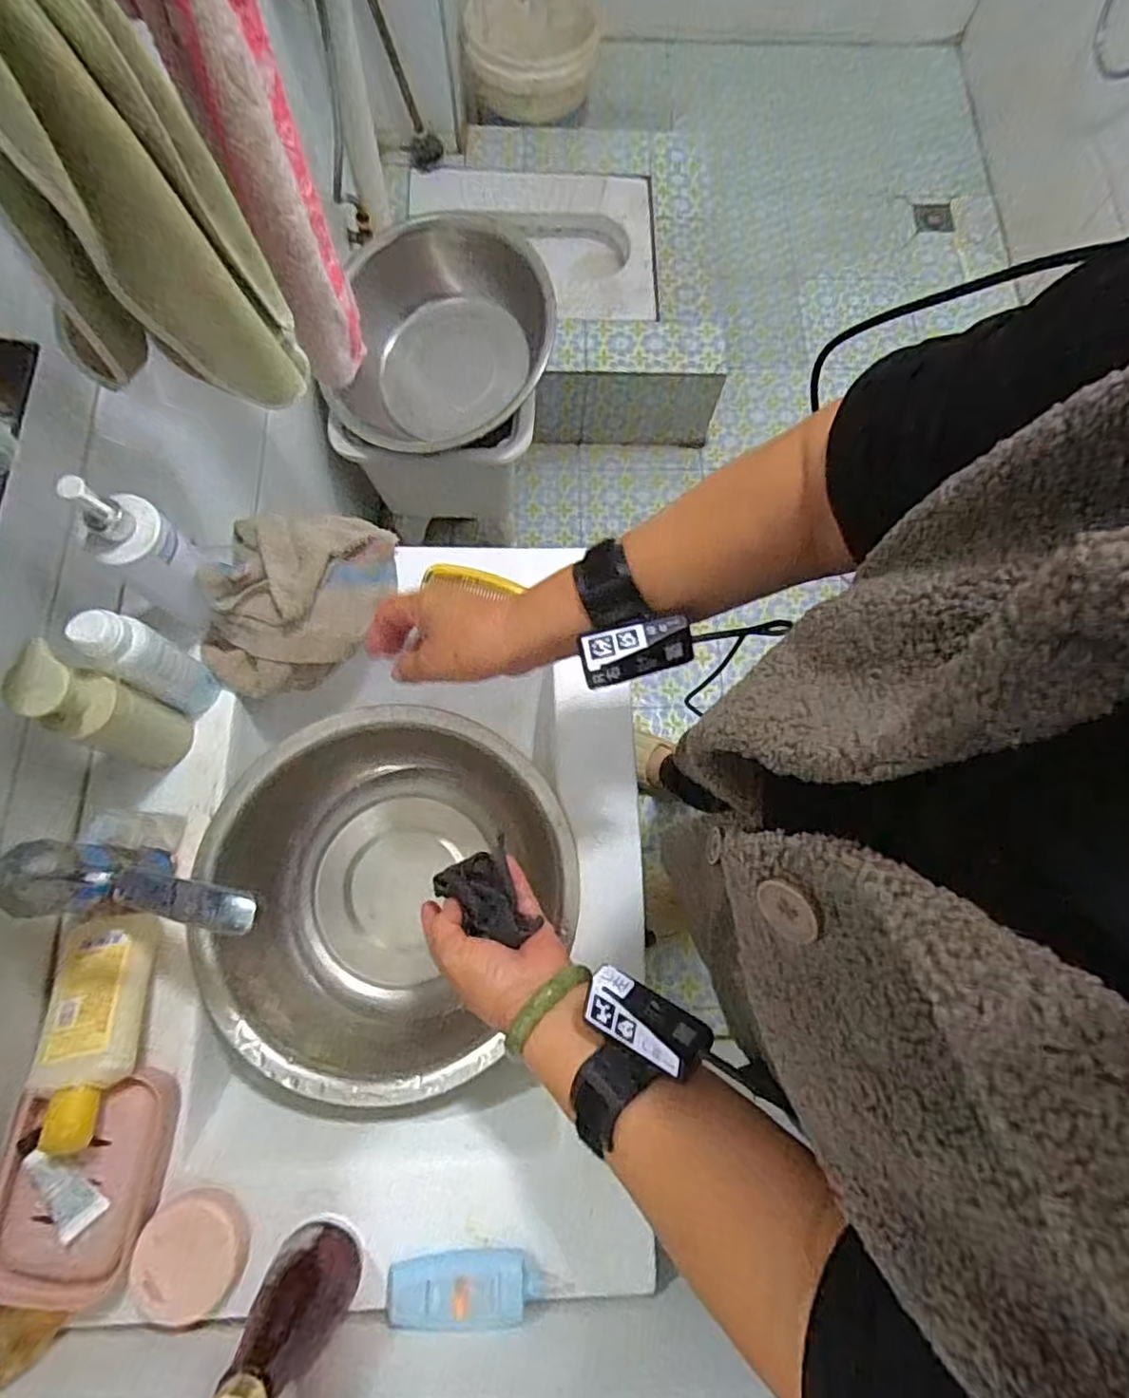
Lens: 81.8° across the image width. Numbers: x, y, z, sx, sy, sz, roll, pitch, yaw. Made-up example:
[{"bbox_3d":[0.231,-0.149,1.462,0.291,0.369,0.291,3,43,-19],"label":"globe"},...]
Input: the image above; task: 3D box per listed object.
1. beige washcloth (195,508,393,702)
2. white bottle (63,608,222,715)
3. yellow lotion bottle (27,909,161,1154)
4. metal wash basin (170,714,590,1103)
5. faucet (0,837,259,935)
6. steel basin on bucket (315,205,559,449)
[{"bbox_3d":[-0.237,-0.089,0.575,0.138,0.067,0.177,21,75,5],"label":"beige washcloth"},{"bbox_3d":[-0.316,-0.028,0.502,0.032,0.144,0.037,39,77,9],"label":"white bottle"},{"bbox_3d":[-0.330,0.225,0.458,0.053,0.031,0.151,-12,51,-4],"label":"yellow lotion bottle"},{"bbox_3d":[-0.157,0.164,0.585,0.287,0.109,0.302,0,74,-1],"label":"metal wash basin"},{"bbox_3d":[-0.274,0.127,0.440,0.147,0.138,0.048,6,74,1],"label":"faucet"},{"bbox_3d":[-0.193,-0.581,1.104,0.367,0.173,0.367,1,95,6],"label":"steel basin on bucket"}]

